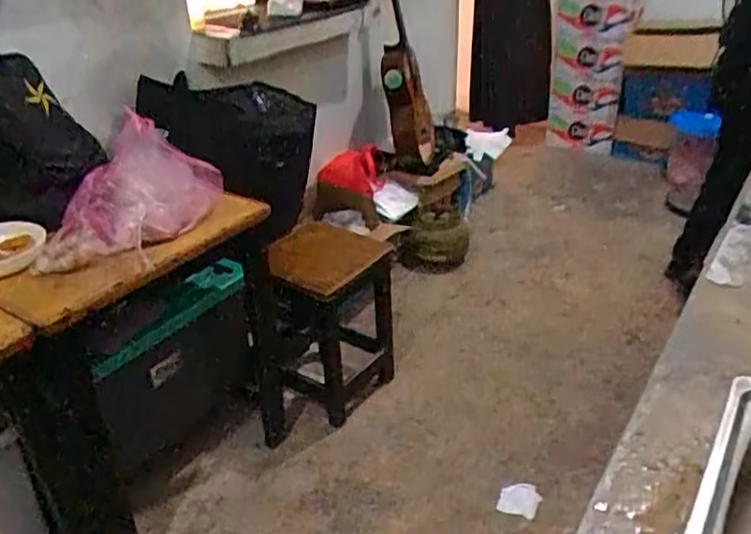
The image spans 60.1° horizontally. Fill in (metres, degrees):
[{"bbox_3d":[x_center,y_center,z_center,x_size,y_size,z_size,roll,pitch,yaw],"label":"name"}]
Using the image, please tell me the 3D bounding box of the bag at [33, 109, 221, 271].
[{"bbox_3d":[-0.491,-0.152,1.271,0.366,0.218,0.141,-19,34,-26],"label":"bag"}]

